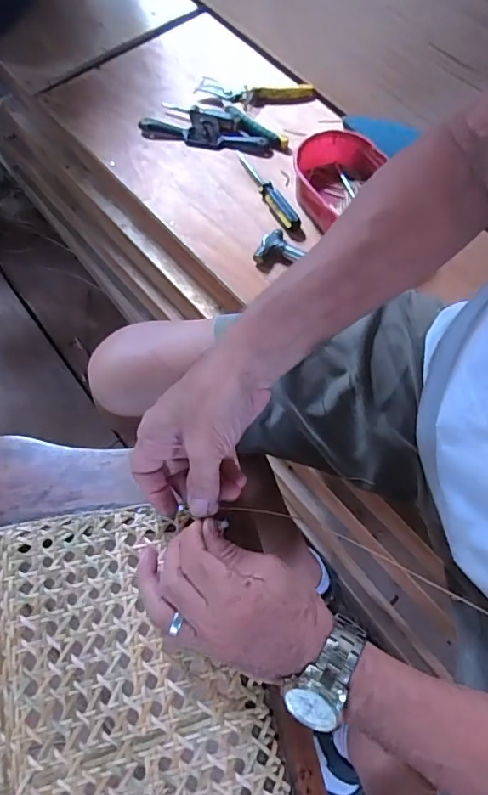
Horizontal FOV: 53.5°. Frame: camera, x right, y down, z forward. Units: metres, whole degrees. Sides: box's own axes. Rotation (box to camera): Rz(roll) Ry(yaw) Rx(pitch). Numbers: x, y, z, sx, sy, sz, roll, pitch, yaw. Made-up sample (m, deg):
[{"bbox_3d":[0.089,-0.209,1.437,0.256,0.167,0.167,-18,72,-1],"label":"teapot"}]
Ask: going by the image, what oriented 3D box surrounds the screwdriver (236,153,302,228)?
[{"bbox_3d":[0.030,-0.297,0.688,0.020,0.016,0.164,-27,71,-13],"label":"screwdriver"}]

